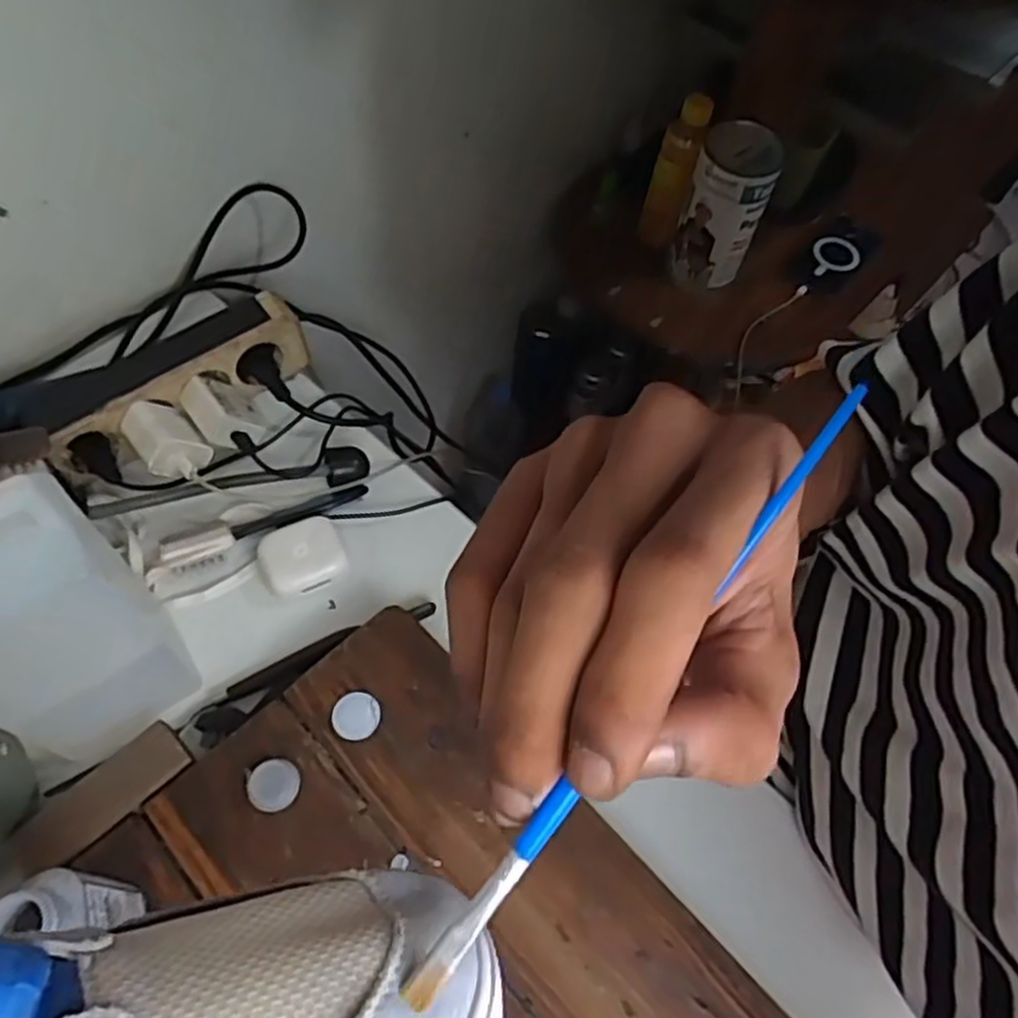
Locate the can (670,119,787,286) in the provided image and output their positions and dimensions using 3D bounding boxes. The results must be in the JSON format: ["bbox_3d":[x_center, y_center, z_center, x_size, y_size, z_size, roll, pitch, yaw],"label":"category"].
[{"bbox_3d":[0.241,-0.334,0.866,0.081,0.178,0.086,2,60,-3],"label":"can"}]

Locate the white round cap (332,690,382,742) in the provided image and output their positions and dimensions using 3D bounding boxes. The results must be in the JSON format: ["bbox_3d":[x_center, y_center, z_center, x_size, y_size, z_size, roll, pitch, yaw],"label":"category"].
[{"bbox_3d":[-0.088,0.119,0.444,0.027,0.004,0.027,2,60,-3],"label":"white round cap"}]

